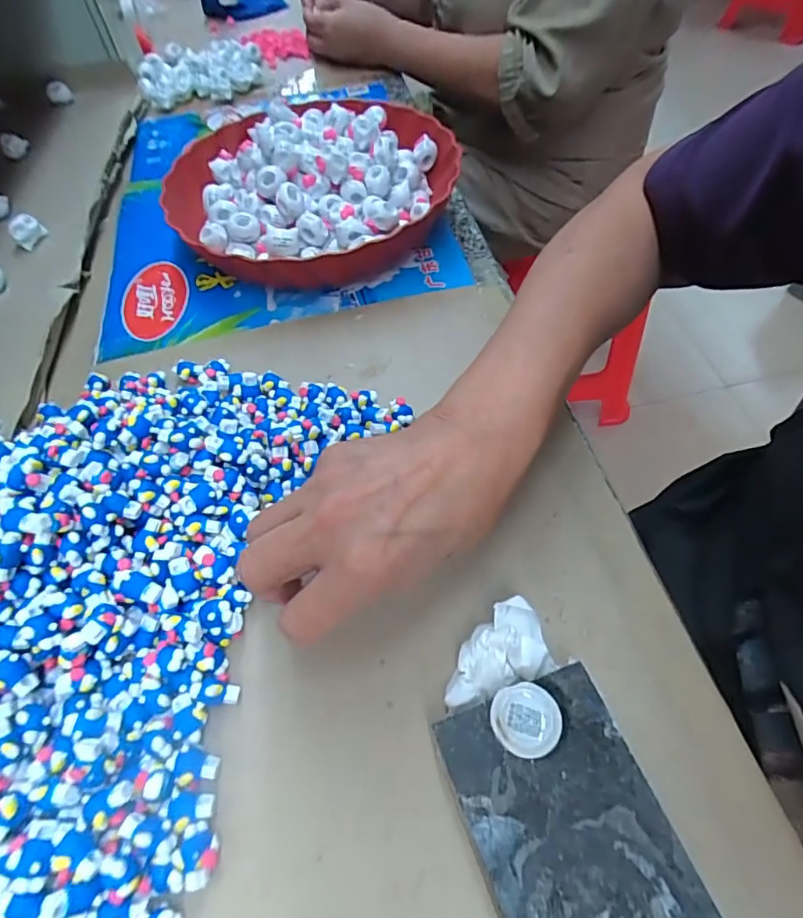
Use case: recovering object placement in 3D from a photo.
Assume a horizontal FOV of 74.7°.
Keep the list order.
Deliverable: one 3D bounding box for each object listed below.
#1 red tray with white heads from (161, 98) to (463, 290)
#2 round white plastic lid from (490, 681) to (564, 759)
[{"bbox_3d":[-0.074,-0.231,0.454,0.233,0.073,0.234,0,56,3],"label":"red tray with white heads"},{"bbox_3d":[0.053,0.111,0.224,0.028,0.005,0.027,-1,54,2],"label":"round white plastic lid"}]

